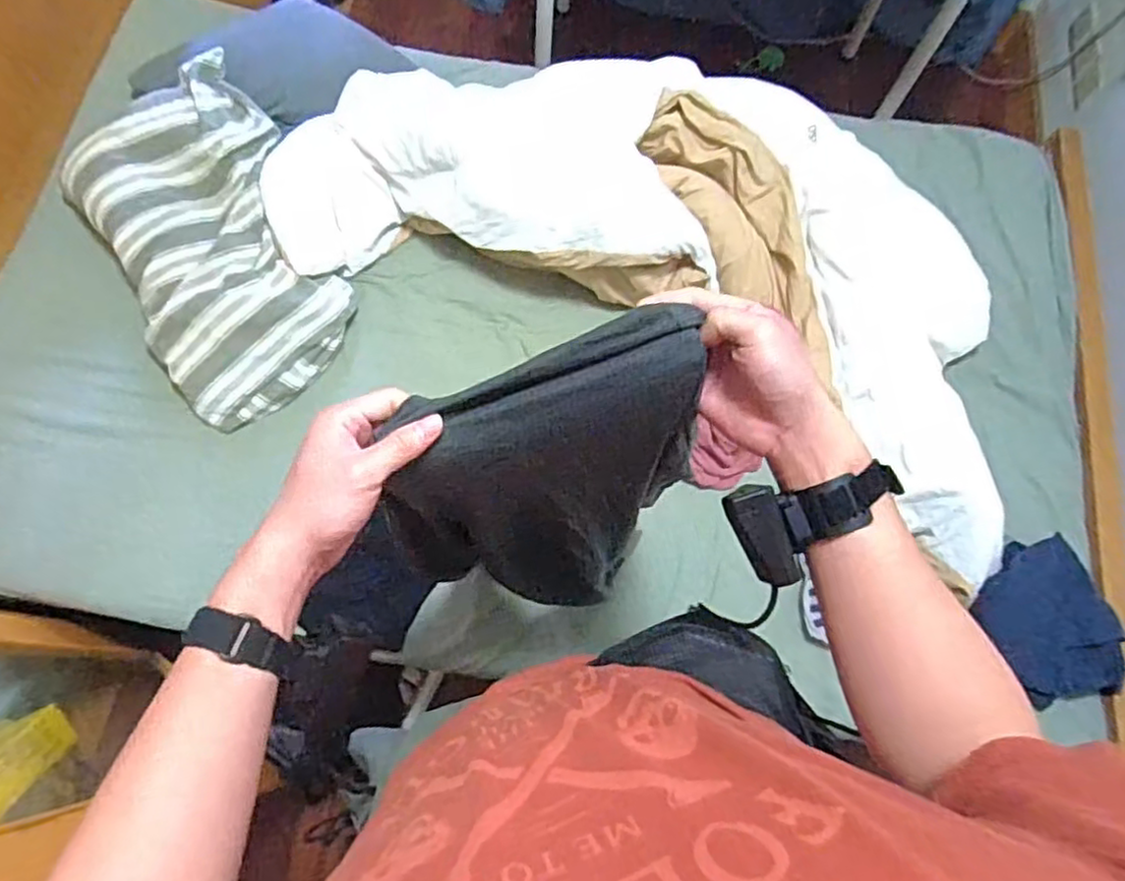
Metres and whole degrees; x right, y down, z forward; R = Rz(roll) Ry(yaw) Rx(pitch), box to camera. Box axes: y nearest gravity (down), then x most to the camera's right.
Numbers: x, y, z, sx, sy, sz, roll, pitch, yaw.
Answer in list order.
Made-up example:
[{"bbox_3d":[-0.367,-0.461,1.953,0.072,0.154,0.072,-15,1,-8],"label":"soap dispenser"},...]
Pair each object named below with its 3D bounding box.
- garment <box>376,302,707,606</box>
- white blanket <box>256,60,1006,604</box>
[{"bbox_3d":[-0.017,0.062,0.603,0.246,0.376,0.124,-21,73,-9],"label":"garment"},{"bbox_3d":[0.193,-0.375,1.217,1.331,0.195,0.687,25,72,6],"label":"white blanket"}]

